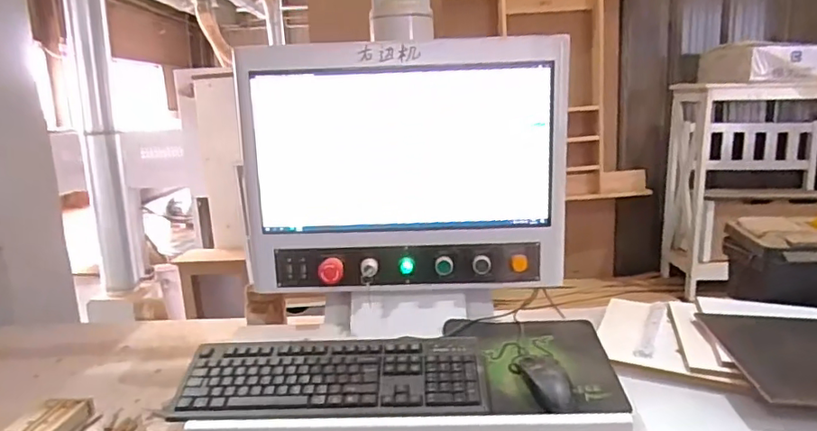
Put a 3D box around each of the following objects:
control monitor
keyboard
[{"bbox_3d":[-0.010,-0.074,0.903,0.530,0.395,0.066,-2,12,4],"label":"control monitor"},{"bbox_3d":[-0.109,0.244,0.819,0.436,0.030,0.141,-2,32,2],"label":"keyboard"}]

